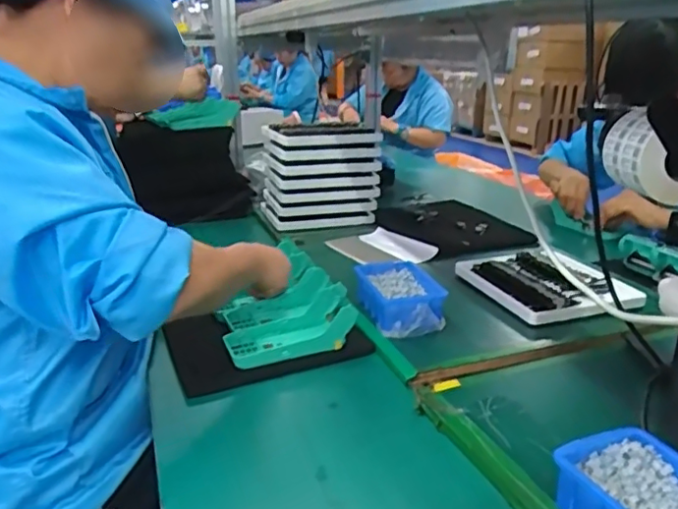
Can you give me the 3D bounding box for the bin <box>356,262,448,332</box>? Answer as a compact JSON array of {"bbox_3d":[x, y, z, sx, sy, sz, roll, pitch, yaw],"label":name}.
[{"bbox_3d":[0.091,0.065,0.886,0.116,0.054,0.166,-1,20,-7],"label":"bin"}]

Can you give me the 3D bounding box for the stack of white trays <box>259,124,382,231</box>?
[{"bbox_3d":[-0.053,-0.183,1.381,0.239,0.227,0.203,-6,21,-21],"label":"stack of white trays"}]

